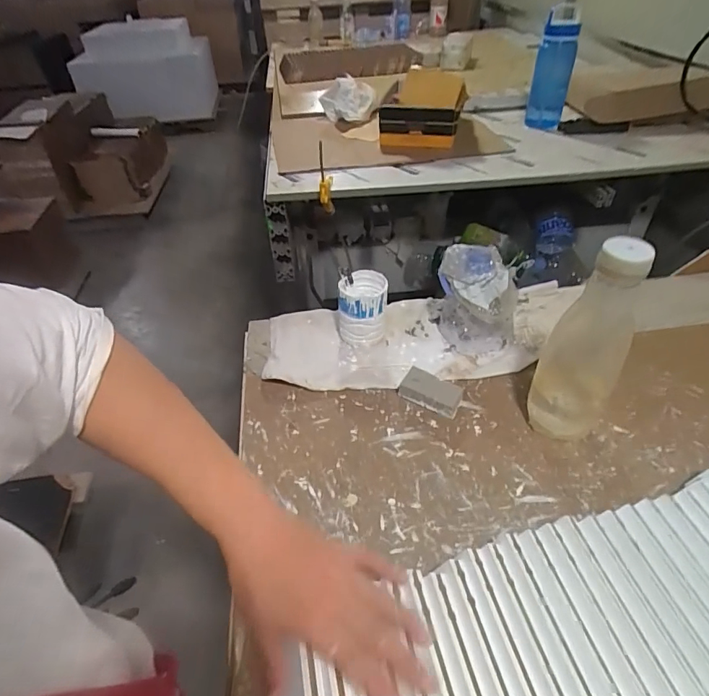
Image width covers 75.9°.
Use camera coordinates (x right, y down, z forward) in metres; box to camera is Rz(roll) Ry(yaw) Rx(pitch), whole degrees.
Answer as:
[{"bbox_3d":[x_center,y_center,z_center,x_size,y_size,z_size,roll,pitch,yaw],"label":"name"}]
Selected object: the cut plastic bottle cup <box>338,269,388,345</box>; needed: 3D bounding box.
[{"bbox_3d":[0.011,-0.055,0.617,0.062,0.076,0.061,-1,42,1],"label":"cut plastic bottle cup"}]

